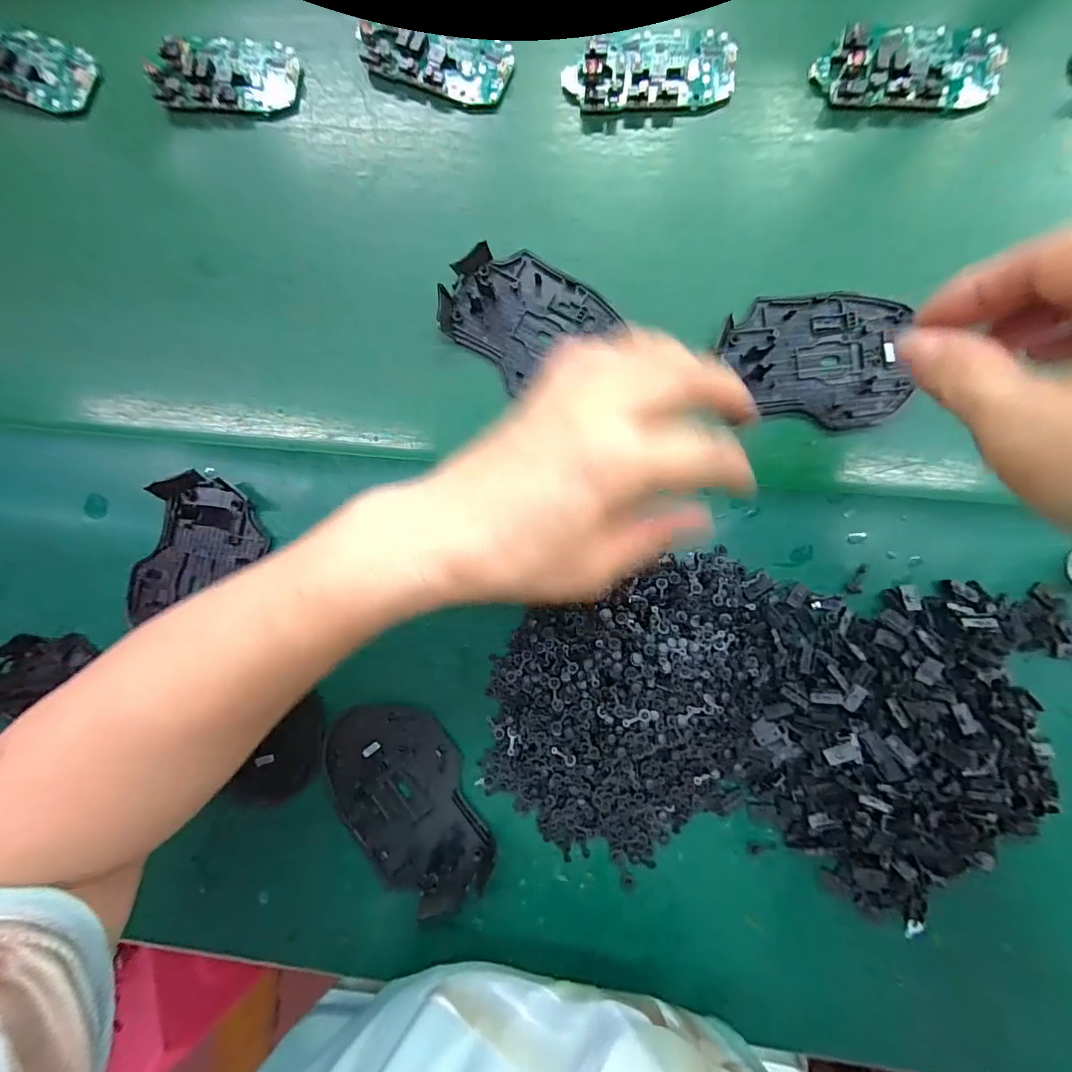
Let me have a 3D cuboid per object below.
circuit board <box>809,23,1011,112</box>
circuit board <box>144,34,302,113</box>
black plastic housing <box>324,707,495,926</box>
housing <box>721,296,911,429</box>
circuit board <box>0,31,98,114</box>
[{"bbox_3d":[0.210,-0.265,0.263,0.099,0.016,0.047,-4,90,5],"label":"circuit board"},{"bbox_3d":[-0.191,-0.287,0.288,0.083,0.019,0.042,2,91,5],"label":"circuit board"},{"bbox_3d":[-0.073,0.151,0.264,0.074,0.008,0.116,-22,86,2],"label":"black plastic housing"},{"bbox_3d":[0.155,-0.098,0.262,0.094,0.007,0.073,0,87,4],"label":"housing"},{"bbox_3d":[-0.328,-0.300,0.298,0.086,0.021,0.049,15,92,5],"label":"circuit board"}]

